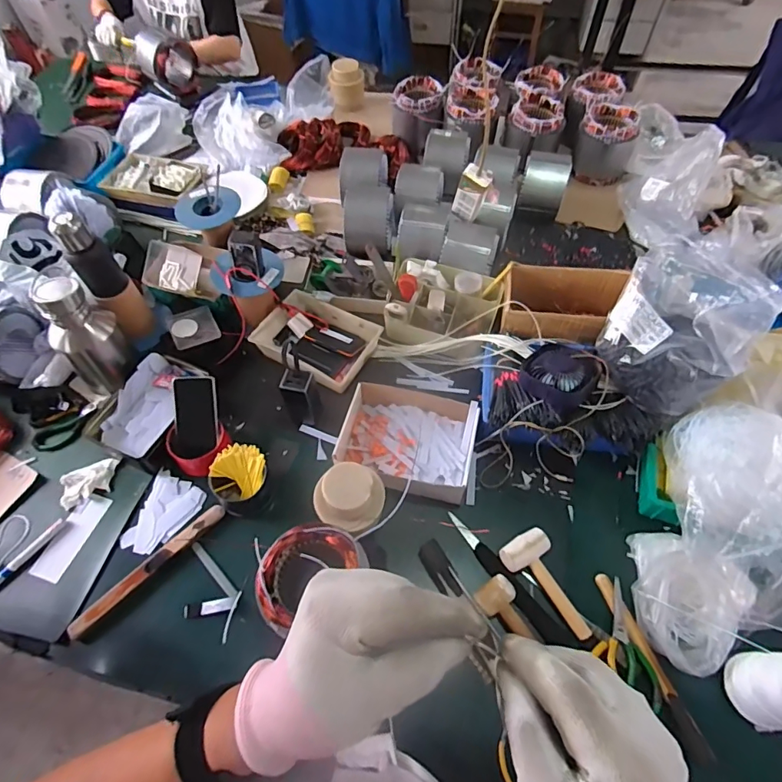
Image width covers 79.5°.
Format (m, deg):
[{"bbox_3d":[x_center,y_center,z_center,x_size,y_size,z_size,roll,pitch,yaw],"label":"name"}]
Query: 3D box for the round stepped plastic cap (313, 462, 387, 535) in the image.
[{"bbox_3d":[-0.066,0.163,0.742,0.103,0.053,0.106,0,58,1],"label":"round stepped plastic cap"}]

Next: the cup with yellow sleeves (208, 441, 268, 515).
[{"bbox_3d":[-0.266,0.158,0.840,0.102,0.086,0.094,0,58,1],"label":"cup with yellow sleeves"}]

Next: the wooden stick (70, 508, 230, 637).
[{"bbox_3d":[-0.401,0.295,0.789,0.031,0.018,0.277,39,66,22],"label":"wooden stick"}]

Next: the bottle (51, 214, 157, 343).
[{"bbox_3d":[-0.571,-0.216,0.938,0.062,0.270,0.086,4,58,4],"label":"bottle"}]

